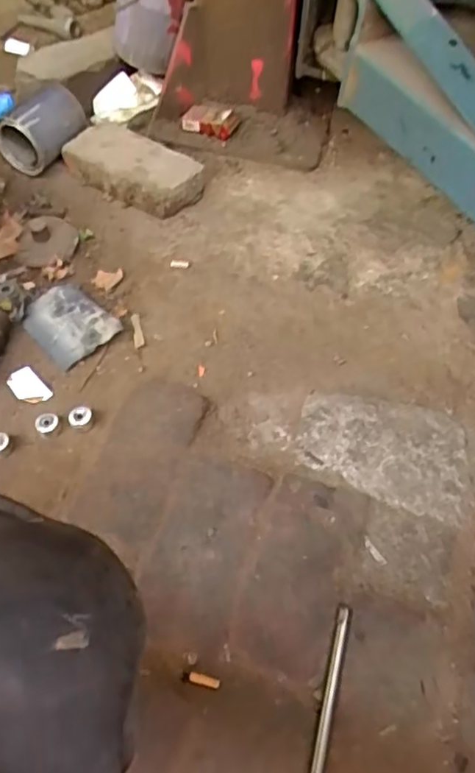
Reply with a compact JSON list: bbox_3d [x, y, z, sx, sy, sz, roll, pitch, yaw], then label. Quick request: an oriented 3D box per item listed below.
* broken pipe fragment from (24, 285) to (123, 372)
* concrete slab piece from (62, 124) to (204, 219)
[{"bbox_3d":[-0.256,-0.096,0.888,0.127,0.016,0.105,43,80,10],"label":"broken pipe fragment"},{"bbox_3d":[-0.180,-0.377,1.024,0.250,0.071,0.127,24,59,11],"label":"concrete slab piece"}]

